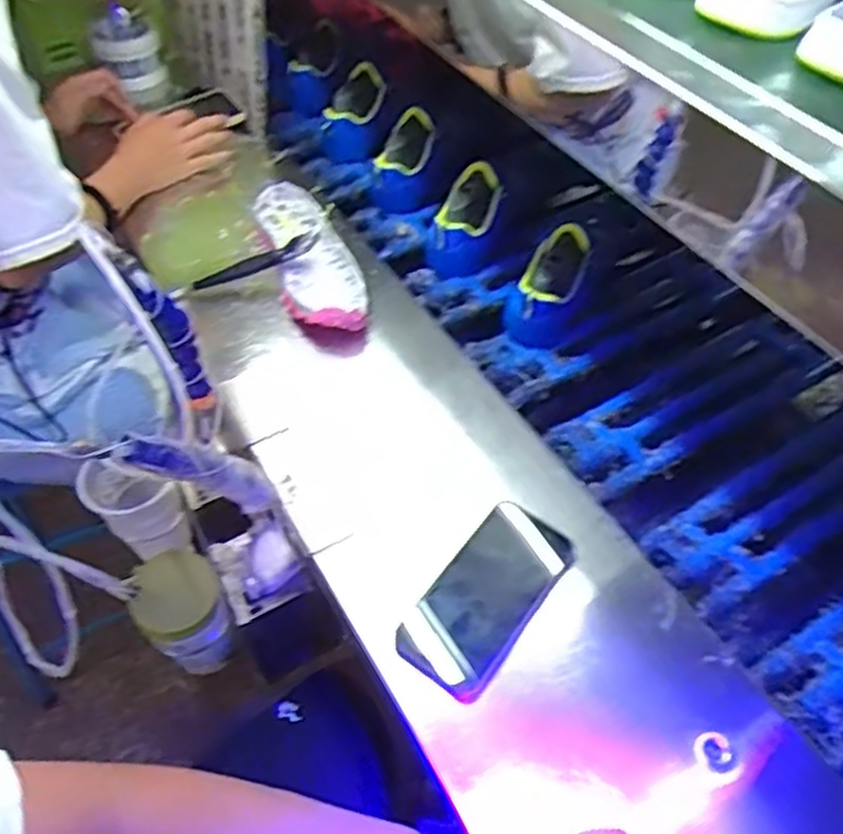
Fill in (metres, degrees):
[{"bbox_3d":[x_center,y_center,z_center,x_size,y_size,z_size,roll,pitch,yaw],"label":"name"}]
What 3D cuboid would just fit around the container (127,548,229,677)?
[{"bbox_3d":[-0.214,0.185,0.678,0.070,0.128,0.068,0,50,0],"label":"container"}]

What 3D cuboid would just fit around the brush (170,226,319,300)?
[{"bbox_3d":[-0.191,-0.166,0.807,0.170,0.018,0.017,-22,53,-2],"label":"brush"}]

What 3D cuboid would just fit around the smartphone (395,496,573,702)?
[{"bbox_3d":[0.054,0.143,0.595,0.079,0.015,0.158,34,66,22],"label":"smartphone"}]

